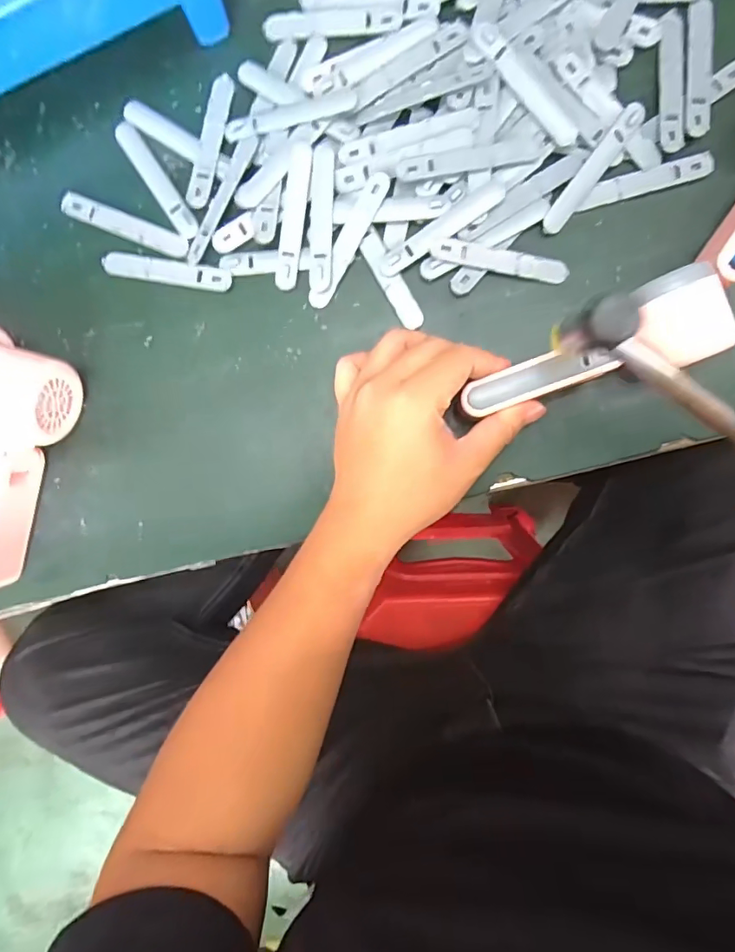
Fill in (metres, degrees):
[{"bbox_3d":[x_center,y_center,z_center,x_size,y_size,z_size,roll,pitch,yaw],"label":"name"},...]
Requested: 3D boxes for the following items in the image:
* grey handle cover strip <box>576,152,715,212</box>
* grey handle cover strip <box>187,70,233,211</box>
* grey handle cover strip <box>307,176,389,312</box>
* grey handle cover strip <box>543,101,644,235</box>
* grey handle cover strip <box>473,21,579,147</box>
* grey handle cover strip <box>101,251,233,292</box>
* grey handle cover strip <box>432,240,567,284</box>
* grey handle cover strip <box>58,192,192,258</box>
[{"bbox_3d":[0.186,-0.198,0.332,0.088,0.005,0.015,-14,91,4],"label":"grey handle cover strip"},{"bbox_3d":[-0.110,-0.234,0.344,0.017,0.004,0.093,11,92,3],"label":"grey handle cover strip"},{"bbox_3d":[-0.013,-0.161,0.339,0.016,0.007,0.095,29,93,2],"label":"grey handle cover strip"},{"bbox_3d":[0.149,-0.203,0.327,0.015,0.010,0.090,37,93,2],"label":"grey handle cover strip"},{"bbox_3d":[0.102,-0.257,0.322,0.019,0.010,0.097,-38,89,4],"label":"grey handle cover strip"},{"bbox_3d":[-0.143,-0.145,0.351,0.095,0.004,0.018,10,92,3],"label":"grey handle cover strip"},{"bbox_3d":[0.090,-0.147,0.335,0.092,0.008,0.016,11,92,3],"label":"grey handle cover strip"},{"bbox_3d":[-0.172,-0.178,0.351,0.093,0.006,0.016,22,93,3],"label":"grey handle cover strip"}]

